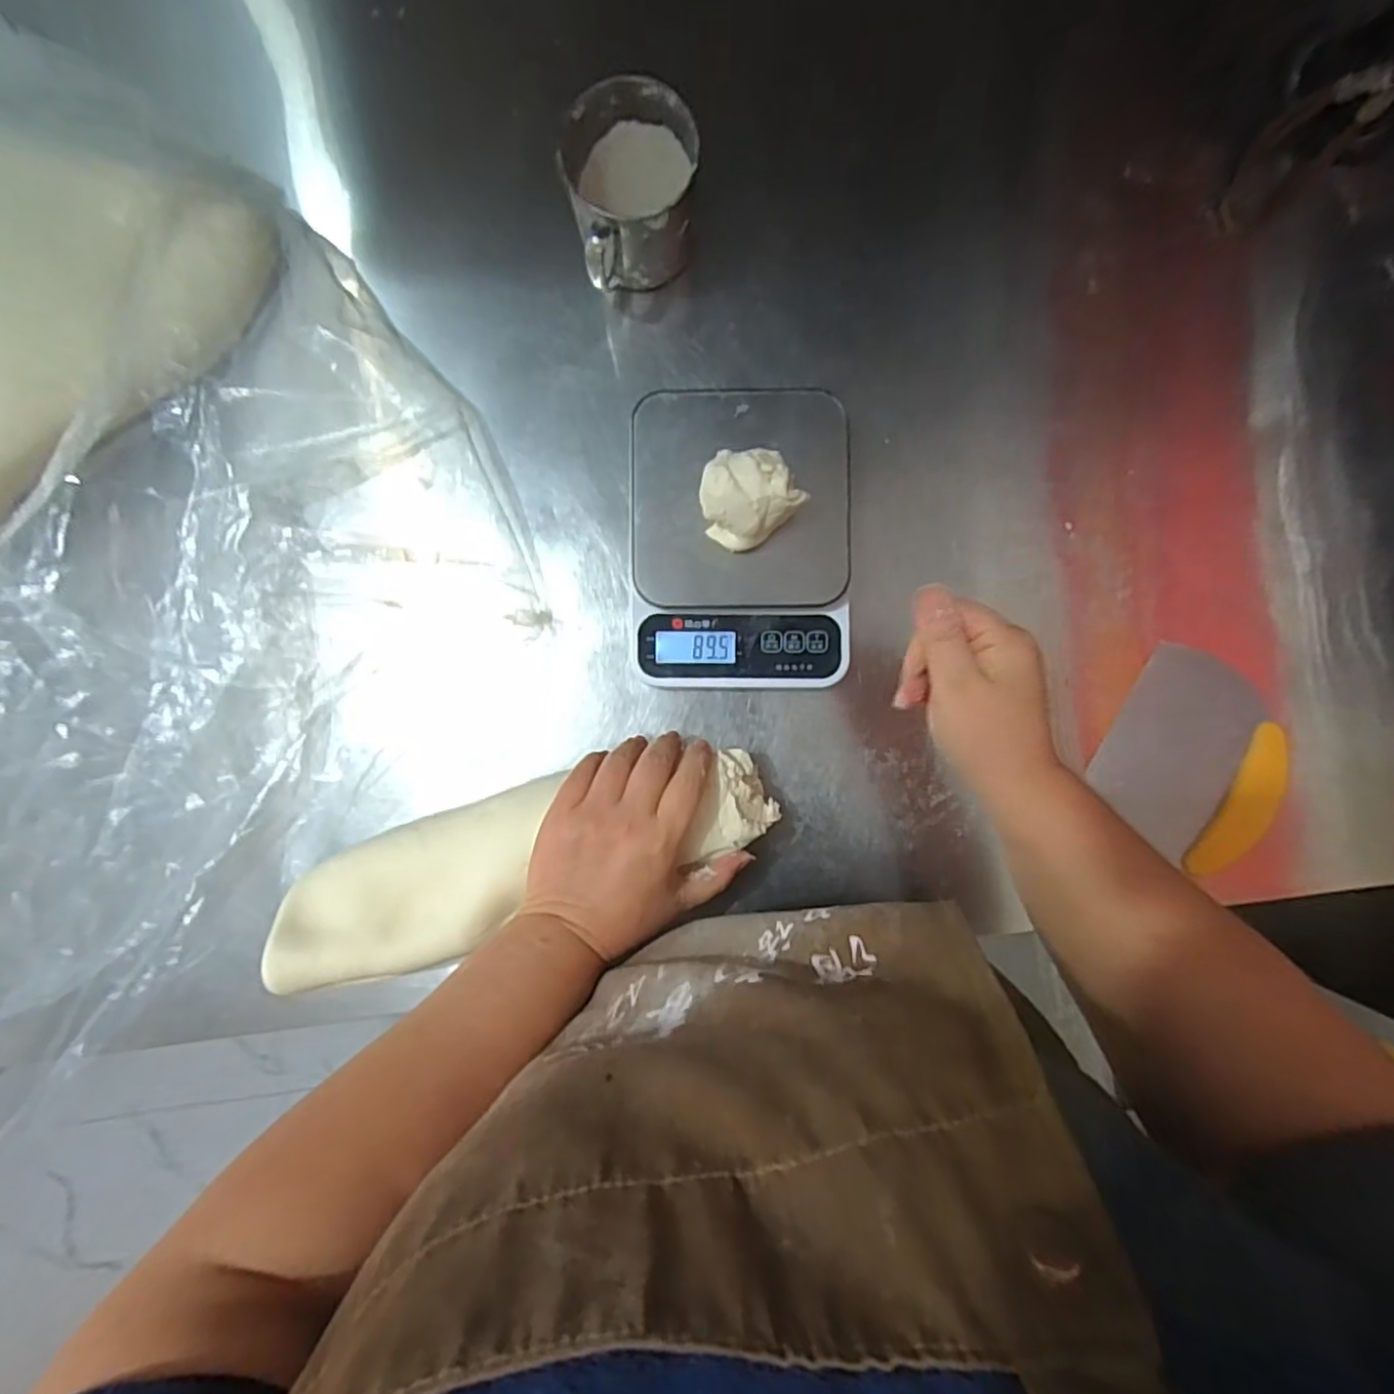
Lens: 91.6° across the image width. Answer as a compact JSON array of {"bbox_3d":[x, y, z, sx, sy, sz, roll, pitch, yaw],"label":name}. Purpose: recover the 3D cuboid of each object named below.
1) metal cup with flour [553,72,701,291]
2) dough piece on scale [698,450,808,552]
[{"bbox_3d":[-0.039,-0.319,0.434,0.080,0.074,0.091,-15,90,0],"label":"metal cup with flour"},{"bbox_3d":[0.029,-0.122,0.410,0.054,0.036,0.052,0,89,1],"label":"dough piece on scale"}]

